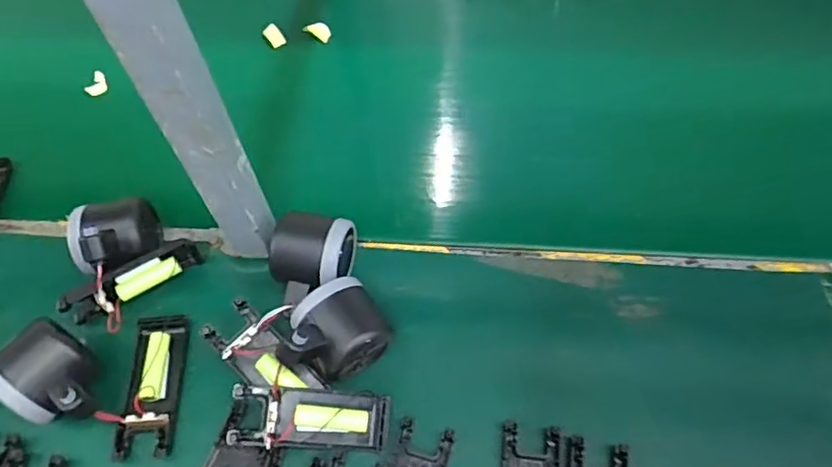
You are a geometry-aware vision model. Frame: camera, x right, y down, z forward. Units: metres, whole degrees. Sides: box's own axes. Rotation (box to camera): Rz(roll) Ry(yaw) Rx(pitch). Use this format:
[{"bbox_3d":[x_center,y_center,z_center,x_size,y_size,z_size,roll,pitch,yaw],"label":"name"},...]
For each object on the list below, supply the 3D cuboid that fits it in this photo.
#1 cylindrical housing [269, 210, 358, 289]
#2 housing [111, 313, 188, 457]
[{"bbox_3d":[-0.079,0.021,0.459,0.057,0.062,0.051,7,59,6],"label":"cylindrical housing"},{"bbox_3d":[-0.192,0.106,0.425,0.038,0.017,0.101,-4,58,0],"label":"housing"}]

